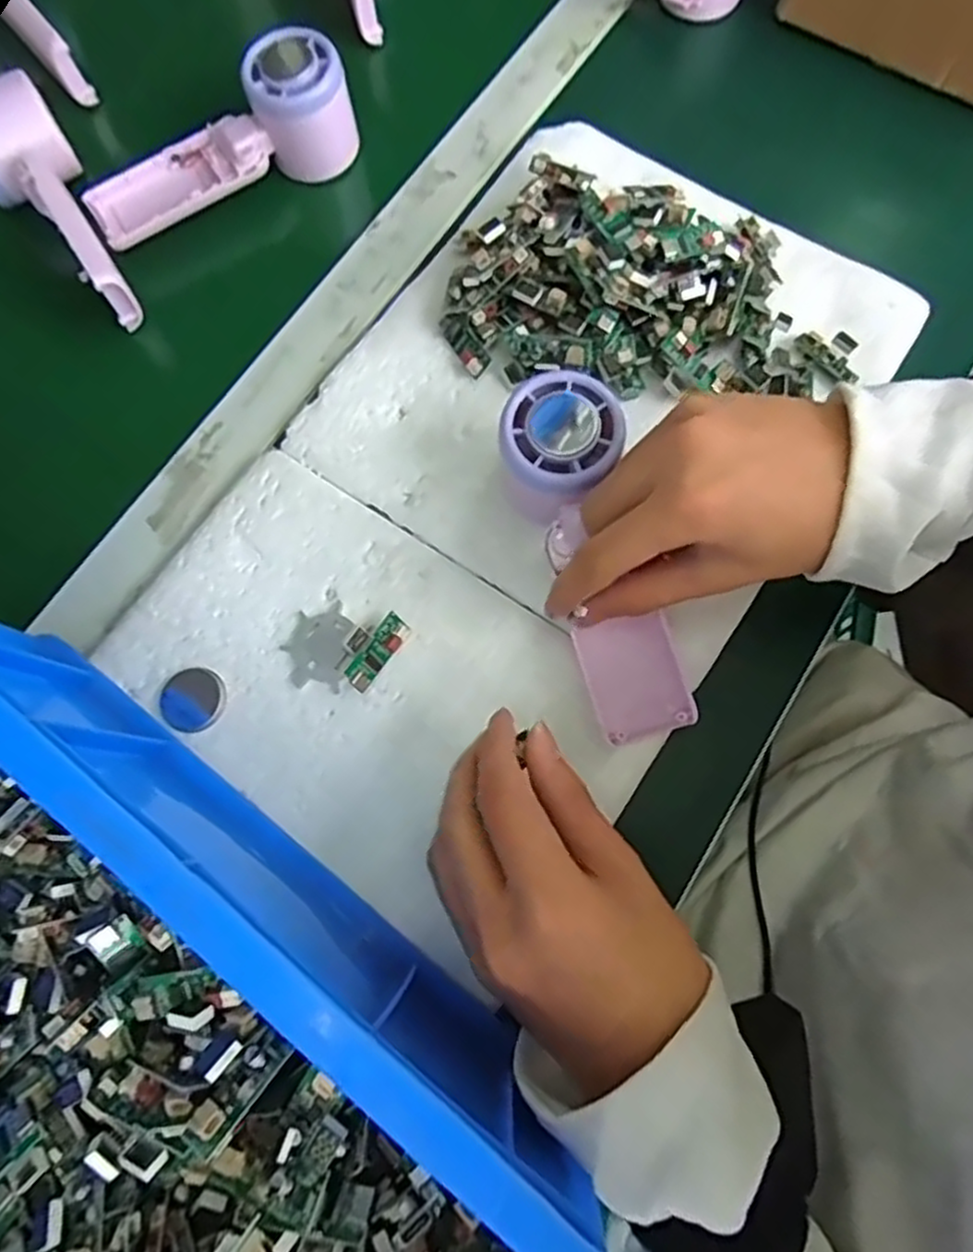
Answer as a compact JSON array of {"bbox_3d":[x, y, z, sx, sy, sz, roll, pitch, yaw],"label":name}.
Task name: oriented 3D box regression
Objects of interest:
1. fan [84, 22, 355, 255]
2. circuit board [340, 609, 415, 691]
[{"bbox_3d":[-0.156,-0.279,0.419,0.160,0.050,0.050,-30,77,-8],"label":"fan"},{"bbox_3d":[-0.054,0.011,0.342,0.021,0.013,0.038,33,77,9],"label":"circuit board"}]

